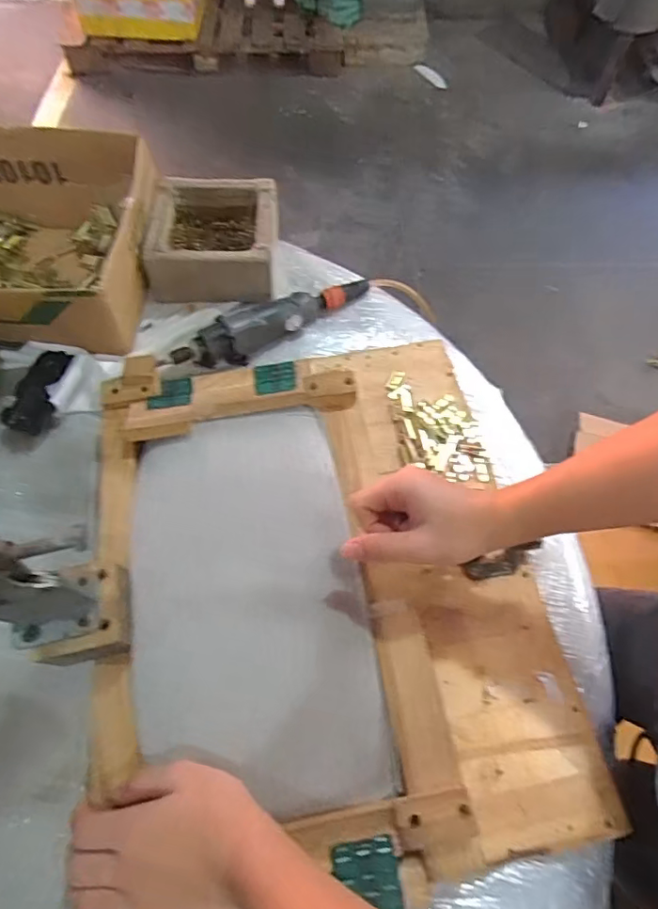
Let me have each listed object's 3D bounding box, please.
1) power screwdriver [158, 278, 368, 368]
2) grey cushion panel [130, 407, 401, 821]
[{"bbox_3d":[-0.077,-0.181,0.693,0.301,0.044,0.061,-29,67,-15],"label":"power screwdriver"},{"bbox_3d":[-0.072,0.114,0.480,0.196,0.044,0.361,-9,63,-6],"label":"grey cushion panel"}]

